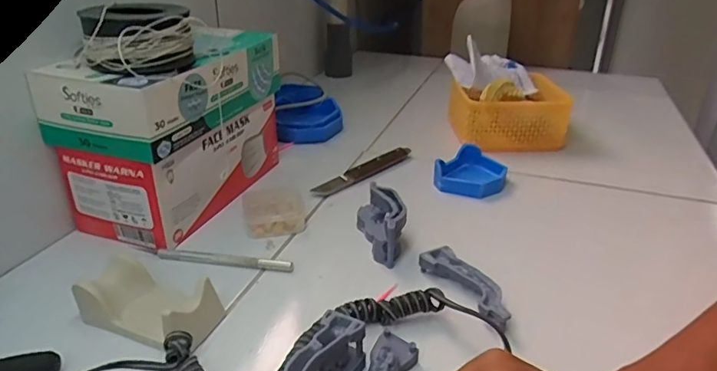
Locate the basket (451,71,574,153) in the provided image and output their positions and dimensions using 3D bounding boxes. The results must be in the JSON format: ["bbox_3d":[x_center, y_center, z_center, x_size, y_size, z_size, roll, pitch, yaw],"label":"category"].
[{"bbox_3d":[0.191,-0.098,0.669,0.138,0.071,0.100,0,27,-1],"label":"basket"}]

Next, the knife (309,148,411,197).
[{"bbox_3d":[0.009,-0.018,0.578,0.143,0.014,0.020,-23,35,-37],"label":"knife"}]

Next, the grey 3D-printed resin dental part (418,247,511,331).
[{"bbox_3d":[0.084,0.079,0.396,0.027,0.020,0.089,-15,31,-28],"label":"grey 3D-printed resin dental part"}]

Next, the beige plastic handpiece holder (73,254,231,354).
[{"bbox_3d":[-0.142,0.081,0.358,0.092,0.030,0.048,11,29,19],"label":"beige plastic handpiece holder"}]

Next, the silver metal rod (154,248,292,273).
[{"bbox_3d":[-0.112,0.061,0.432,0.116,0.006,0.007,4,27,8],"label":"silver metal rod"}]

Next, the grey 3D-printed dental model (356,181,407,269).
[{"bbox_3d":[0.020,0.031,0.451,0.040,0.040,0.076,0,27,-1],"label":"grey 3D-printed dental model"}]

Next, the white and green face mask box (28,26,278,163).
[{"bbox_3d":[-0.165,-0.092,0.478,0.104,0.065,0.210,12,29,22],"label":"white and green face mask box"}]

